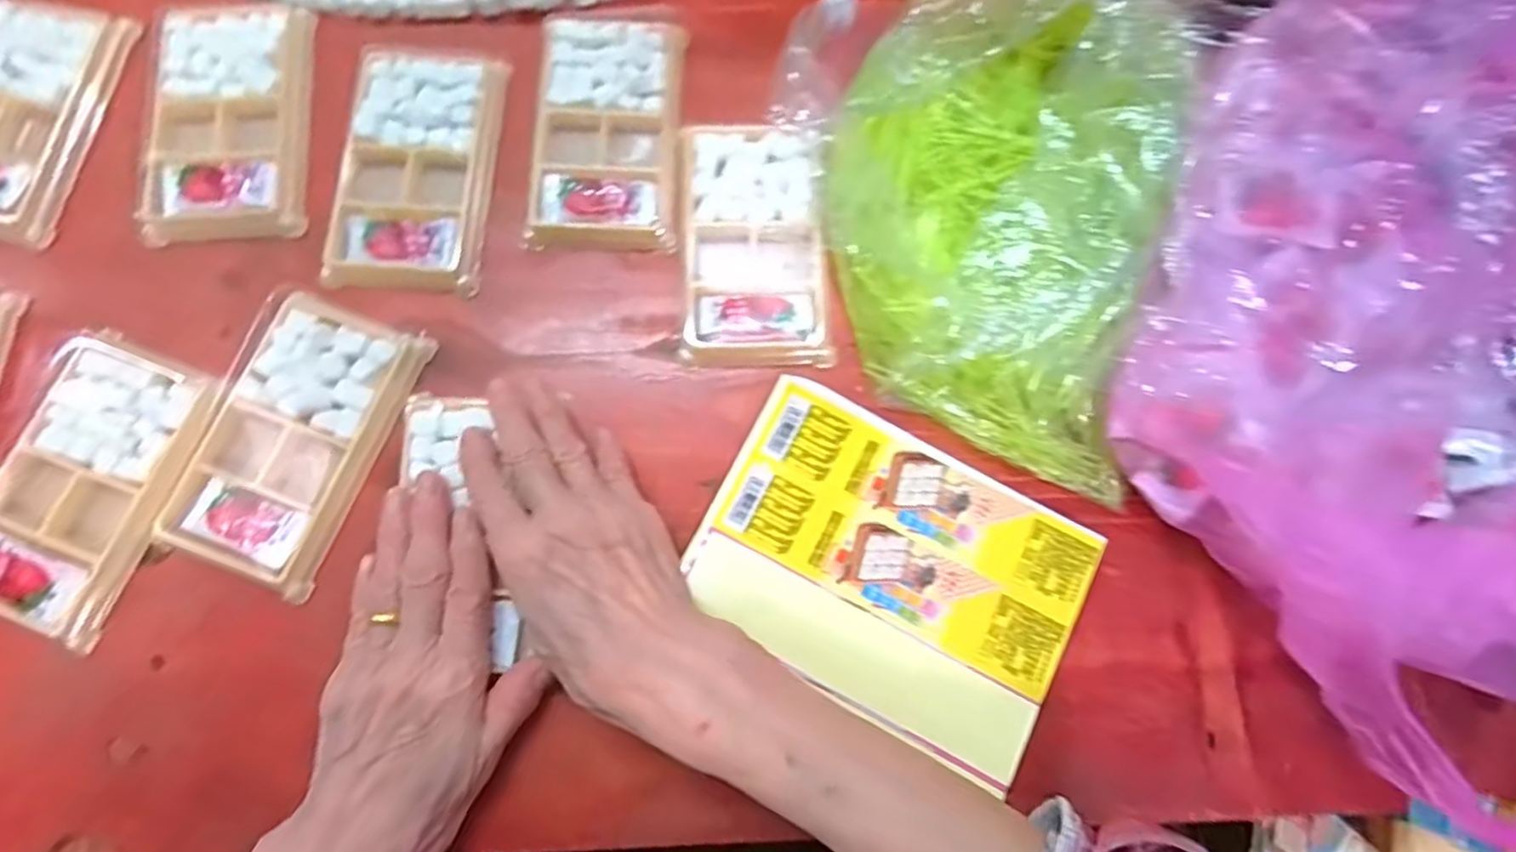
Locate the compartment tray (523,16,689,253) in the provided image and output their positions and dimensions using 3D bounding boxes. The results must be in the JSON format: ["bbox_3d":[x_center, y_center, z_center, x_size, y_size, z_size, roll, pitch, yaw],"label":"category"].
[{"bbox_3d":[-0.080,-0.162,0.363,0.073,0.009,0.131,2,78,-1],"label":"compartment tray"}]

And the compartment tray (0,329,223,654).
[{"bbox_3d":[-0.318,0.026,0.317,0.080,0.013,0.129,23,79,3],"label":"compartment tray"}]

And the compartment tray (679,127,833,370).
[{"bbox_3d":[-0.002,-0.096,0.353,0.073,0.011,0.130,1,78,-1],"label":"compartment tray"}]

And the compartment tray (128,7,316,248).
[{"bbox_3d":[-0.282,-0.166,0.356,0.081,0.013,0.133,-2,78,-2],"label":"compartment tray"}]

